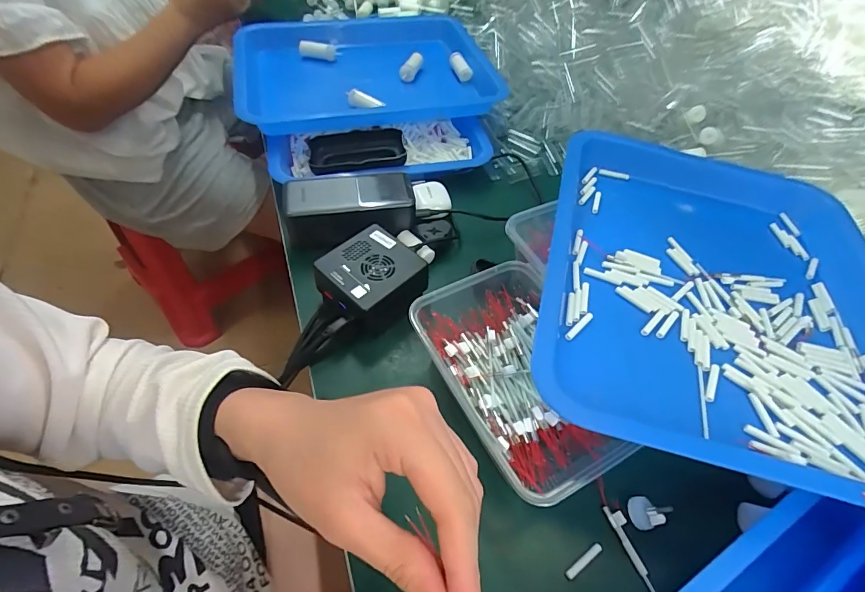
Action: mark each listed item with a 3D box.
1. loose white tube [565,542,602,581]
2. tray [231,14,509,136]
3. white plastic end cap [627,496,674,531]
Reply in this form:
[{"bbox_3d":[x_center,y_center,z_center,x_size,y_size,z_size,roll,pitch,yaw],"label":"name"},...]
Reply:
[{"bbox_3d":[0.102,0.178,0.287,0.031,0.004,0.005,-28,59,-22],"label":"loose white tube"},{"bbox_3d":[-0.085,-0.313,0.587,0.329,0.040,0.271,-12,54,-12],"label":"tray"},{"bbox_3d":[0.149,0.150,0.297,0.019,0.019,0.022,-34,62,-25],"label":"white plastic end cap"}]

